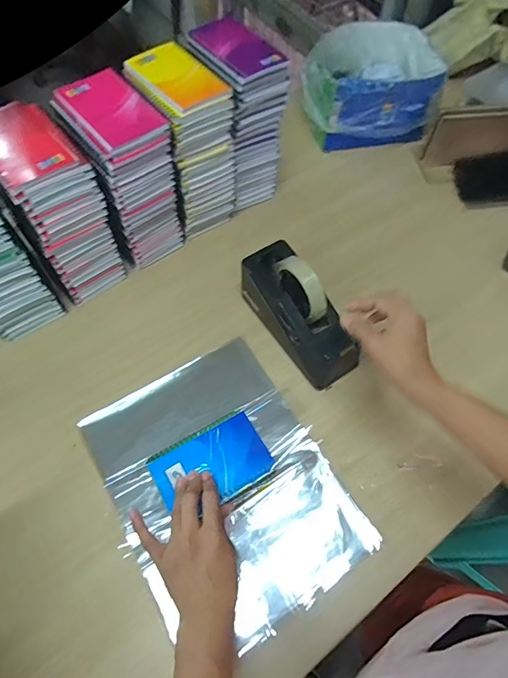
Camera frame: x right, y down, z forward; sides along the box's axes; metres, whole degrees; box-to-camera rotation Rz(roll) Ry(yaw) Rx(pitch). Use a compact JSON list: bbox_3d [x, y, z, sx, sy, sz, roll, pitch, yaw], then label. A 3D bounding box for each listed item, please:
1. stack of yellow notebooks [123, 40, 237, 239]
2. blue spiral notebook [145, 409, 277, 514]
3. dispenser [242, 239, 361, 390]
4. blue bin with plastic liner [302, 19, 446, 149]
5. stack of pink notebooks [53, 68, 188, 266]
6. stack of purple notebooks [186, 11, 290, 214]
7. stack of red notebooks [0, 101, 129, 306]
[{"bbox_3d":[-0.102,-0.285,0.633,0.104,0.230,0.130,-35,68,-18],"label":"stack of yellow notebooks"},{"bbox_3d":[-0.050,0.148,0.491,0.130,0.011,0.089,-29,66,-16],"label":"blue spiral notebook"},{"bbox_3d":[0.061,-0.040,0.580,0.076,0.109,0.209,-26,66,-14],"label":"dispenser"},{"bbox_3d":[0.224,-0.515,0.845,0.251,0.134,0.221,-10,63,-7],"label":"blue bin with plastic liner"},{"bbox_3d":[-0.179,-0.225,0.599,0.102,0.230,0.128,-34,68,-18],"label":"stack of pink notebooks"},{"bbox_3d":[-0.026,-0.349,0.676,0.102,0.253,0.119,-36,68,-18],"label":"stack of purple notebooks"},{"bbox_3d":[-0.277,-0.178,0.587,0.100,0.237,0.139,-36,68,-18],"label":"stack of red notebooks"}]

